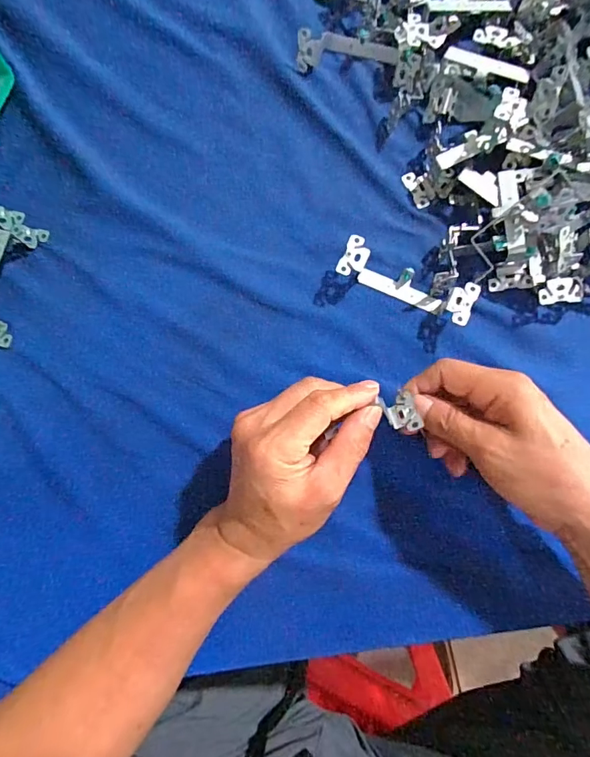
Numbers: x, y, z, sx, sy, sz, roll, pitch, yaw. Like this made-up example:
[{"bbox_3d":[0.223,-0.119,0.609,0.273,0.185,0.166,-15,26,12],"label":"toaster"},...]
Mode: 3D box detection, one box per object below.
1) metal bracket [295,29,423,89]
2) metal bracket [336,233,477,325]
[{"bbox_3d":[0.056,-0.284,0.383,0.104,0.024,0.040,15,82,4],"label":"metal bracket"},{"bbox_3d":[0.086,-0.074,0.348,0.104,0.029,0.031,25,83,5],"label":"metal bracket"}]

